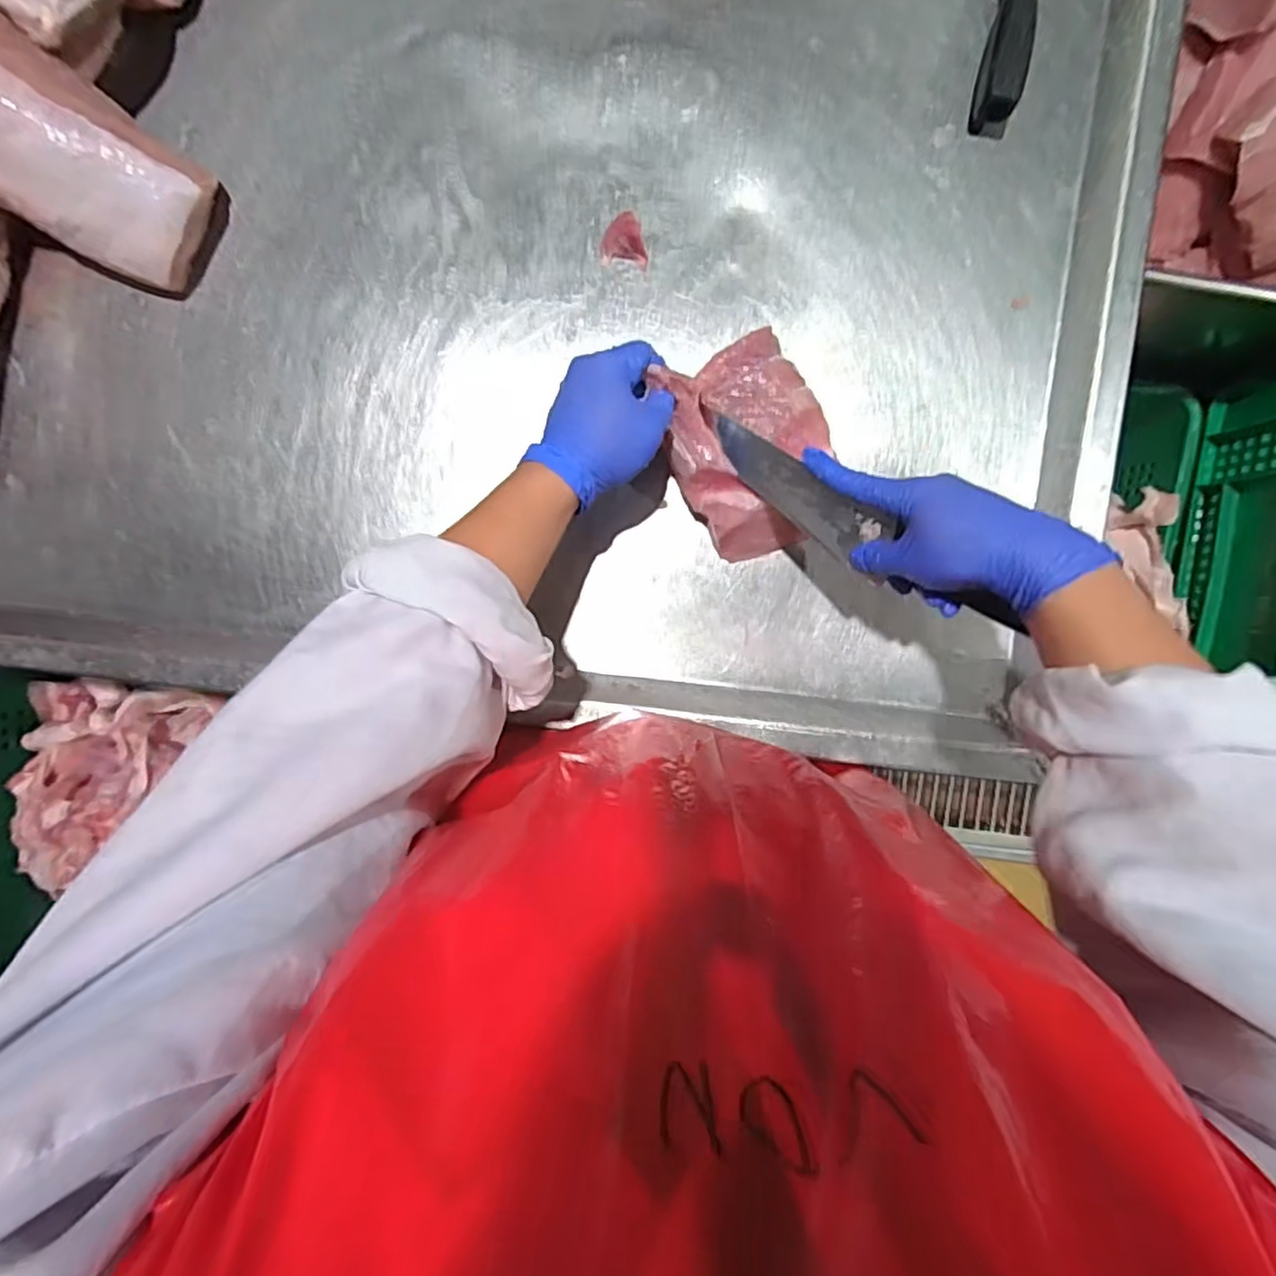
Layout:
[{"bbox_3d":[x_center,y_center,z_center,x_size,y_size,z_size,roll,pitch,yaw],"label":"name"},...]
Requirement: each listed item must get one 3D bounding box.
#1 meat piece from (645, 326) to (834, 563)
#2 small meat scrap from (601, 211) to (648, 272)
[{"bbox_3d":[0.089,-0.144,0.523,0.116,0.072,0.148,-28,92,3],"label":"meat piece"},{"bbox_3d":[-0.010,-0.330,0.553,0.039,0.004,0.043,4,93,2],"label":"small meat scrap"}]

